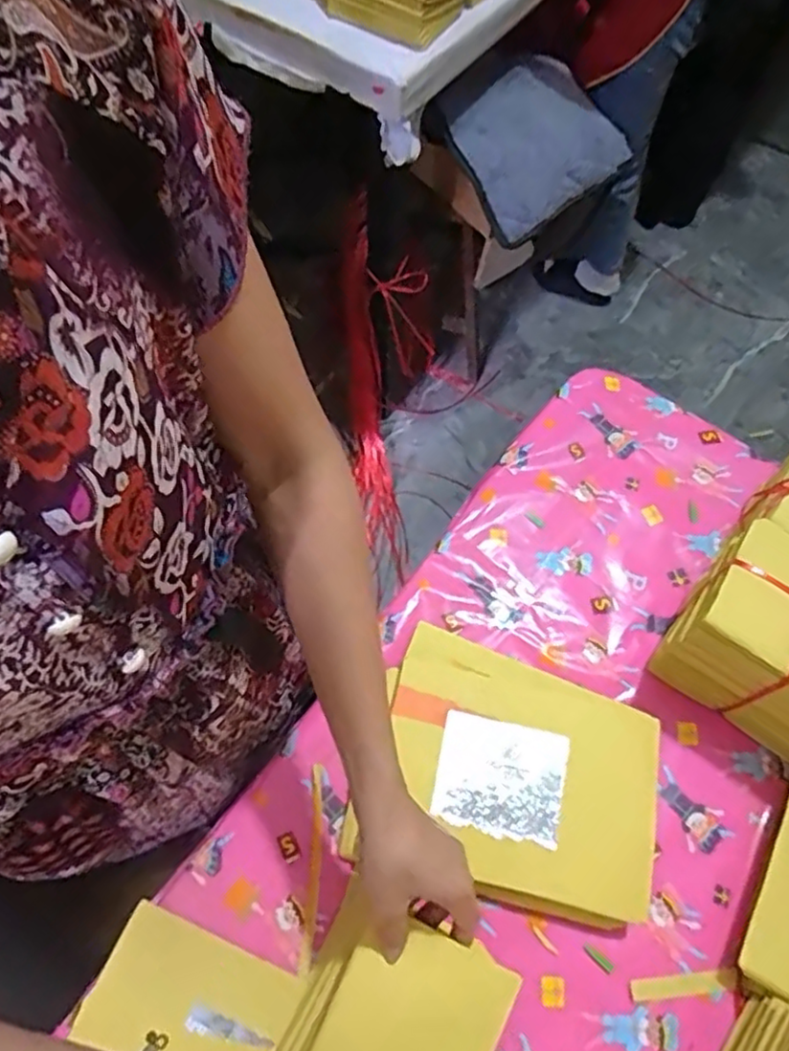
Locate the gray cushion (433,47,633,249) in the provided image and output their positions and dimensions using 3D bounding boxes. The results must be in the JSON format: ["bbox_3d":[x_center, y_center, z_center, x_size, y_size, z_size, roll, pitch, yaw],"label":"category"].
[{"bbox_3d":[0.242,-0.699,1.169,0.303,0.066,0.288,-37,103,2],"label":"gray cushion"}]

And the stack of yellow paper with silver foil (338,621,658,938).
[{"bbox_3d":[0.099,0.215,0.585,0.240,0.052,0.206,13,67,7],"label":"stack of yellow paper with silver foil"}]

